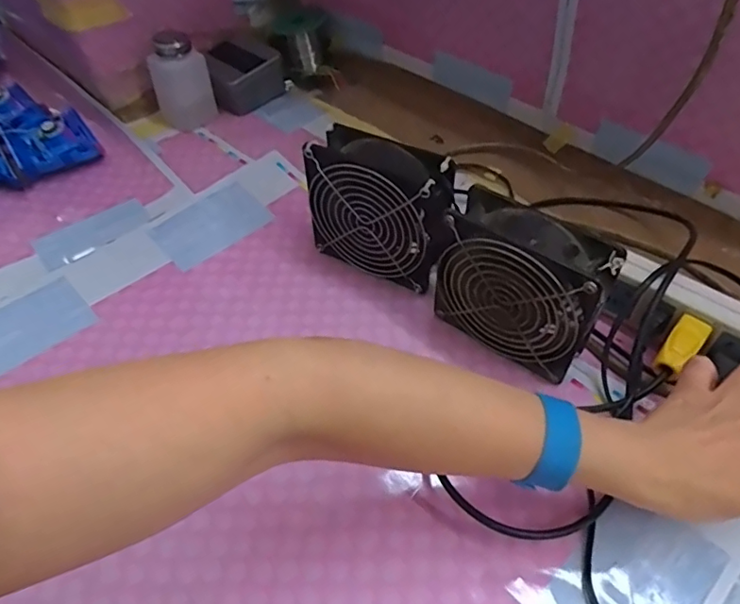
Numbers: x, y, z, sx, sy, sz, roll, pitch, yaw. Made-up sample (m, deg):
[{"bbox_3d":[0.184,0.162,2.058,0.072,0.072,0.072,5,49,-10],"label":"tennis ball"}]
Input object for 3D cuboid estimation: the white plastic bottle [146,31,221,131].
[{"bbox_3d":[-0.226,-0.266,0.651,0.060,0.109,0.046,-29,54,-21],"label":"white plastic bottle"}]

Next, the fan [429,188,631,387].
[{"bbox_3d":[0.111,-0.012,0.412,0.120,0.113,0.046,31,57,26],"label":"fan"}]

